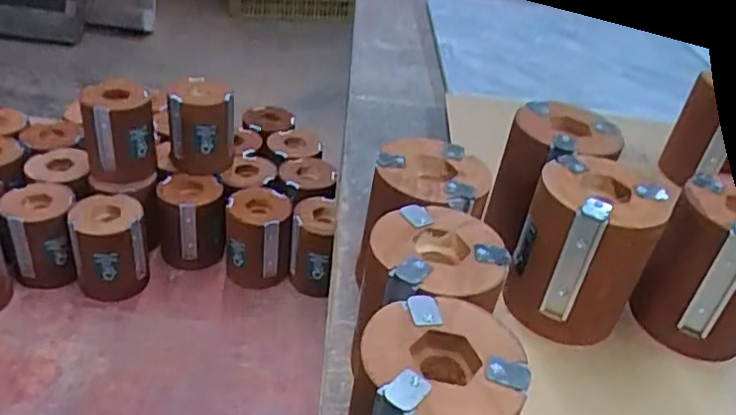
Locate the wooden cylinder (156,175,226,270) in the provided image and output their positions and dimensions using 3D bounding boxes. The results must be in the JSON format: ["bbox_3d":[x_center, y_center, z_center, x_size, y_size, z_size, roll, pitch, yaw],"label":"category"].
[{"bbox_3d":[-0.228,0.018,0.810,0.081,0.098,0.080,-7,38,-18],"label":"wooden cylinder"}]

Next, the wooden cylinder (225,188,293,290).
[{"bbox_3d":[-0.139,0.031,0.796,0.078,0.105,0.082,-2,37,-11],"label":"wooden cylinder"}]

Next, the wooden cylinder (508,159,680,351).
[{"bbox_3d":[0.145,0.030,0.427,0.079,0.107,0.093,22,39,21],"label":"wooden cylinder"}]

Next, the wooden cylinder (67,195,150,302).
[{"bbox_3d":[-0.303,0.048,0.742,0.078,0.099,0.079,-7,38,-18],"label":"wooden cylinder"}]

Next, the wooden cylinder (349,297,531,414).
[{"bbox_3d":[0.032,0.107,0.319,0.078,0.096,0.086,19,38,17],"label":"wooden cylinder"}]

